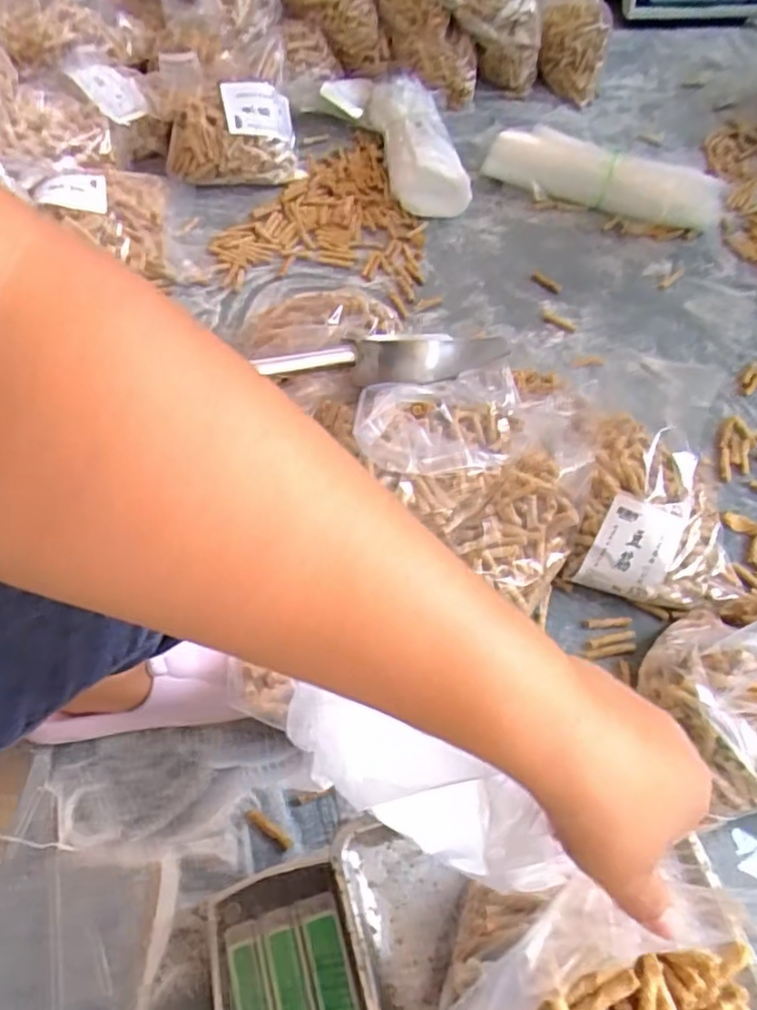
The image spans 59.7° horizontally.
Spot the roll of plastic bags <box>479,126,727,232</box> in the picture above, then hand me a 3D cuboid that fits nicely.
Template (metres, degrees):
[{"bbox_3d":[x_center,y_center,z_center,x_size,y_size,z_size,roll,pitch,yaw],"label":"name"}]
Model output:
[{"bbox_3d":[0.346,-0.498,1.016,0.360,0.071,0.082,20,59,8],"label":"roll of plastic bags"}]

